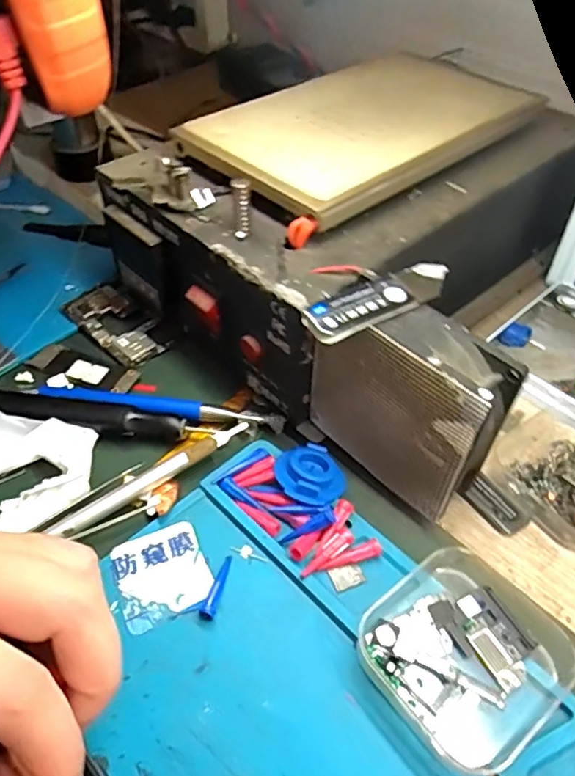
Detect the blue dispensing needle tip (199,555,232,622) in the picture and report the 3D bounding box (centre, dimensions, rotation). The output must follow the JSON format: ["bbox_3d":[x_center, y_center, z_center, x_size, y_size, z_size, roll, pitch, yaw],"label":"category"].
[{"bbox_3d":[-0.029,0.081,0.230,0.006,0.004,0.027,12,48,10],"label":"blue dispensing needle tip"}]

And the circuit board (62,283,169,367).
[{"bbox_3d":[-0.103,-0.039,0.337,0.033,0.006,0.068,-35,57,-29],"label":"circuit board"}]

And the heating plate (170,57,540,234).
[{"bbox_3d":[0.043,-0.142,0.310,0.195,0.024,0.107,-33,55,-28],"label":"heating plate"}]

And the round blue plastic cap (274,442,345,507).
[{"bbox_3d":[0.010,0.040,0.259,0.029,0.009,0.033,-13,48,-12],"label":"round blue plastic cap"}]

